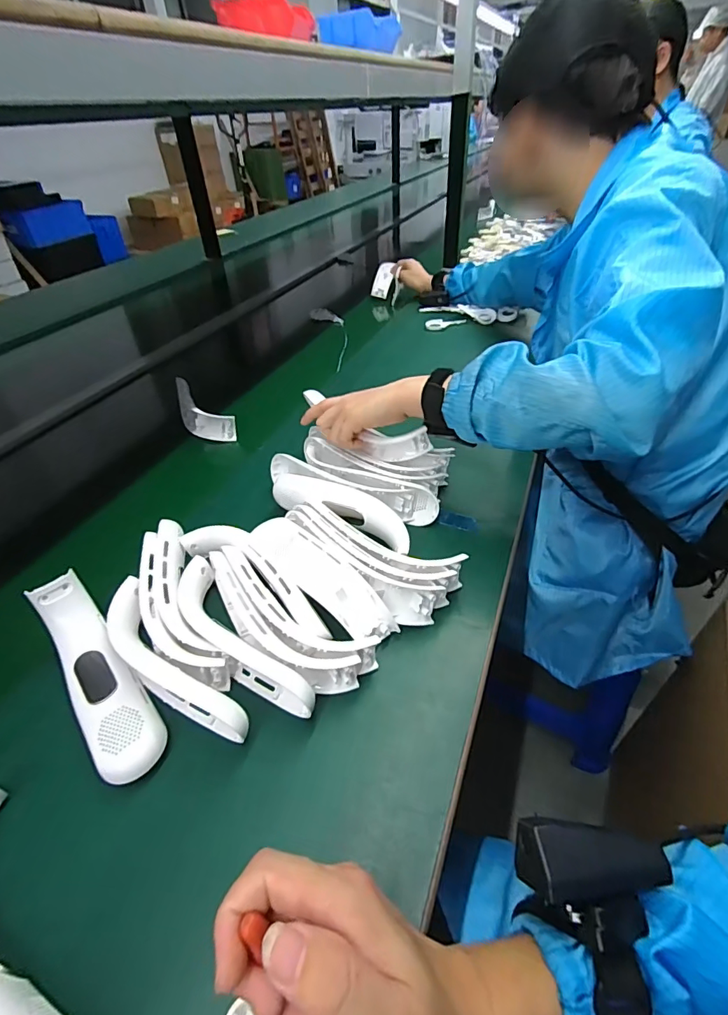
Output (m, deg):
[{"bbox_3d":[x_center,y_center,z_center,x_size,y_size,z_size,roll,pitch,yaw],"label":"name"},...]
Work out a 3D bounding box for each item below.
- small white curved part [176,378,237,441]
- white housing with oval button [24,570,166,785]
[{"bbox_3d":[-0.276,-0.158,0.755,0.159,0.048,0.050,32,52,33],"label":"small white curved part"},{"bbox_3d":[-0.229,0.136,0.385,0.053,0.045,0.196,-32,49,-28],"label":"white housing with oval button"}]

